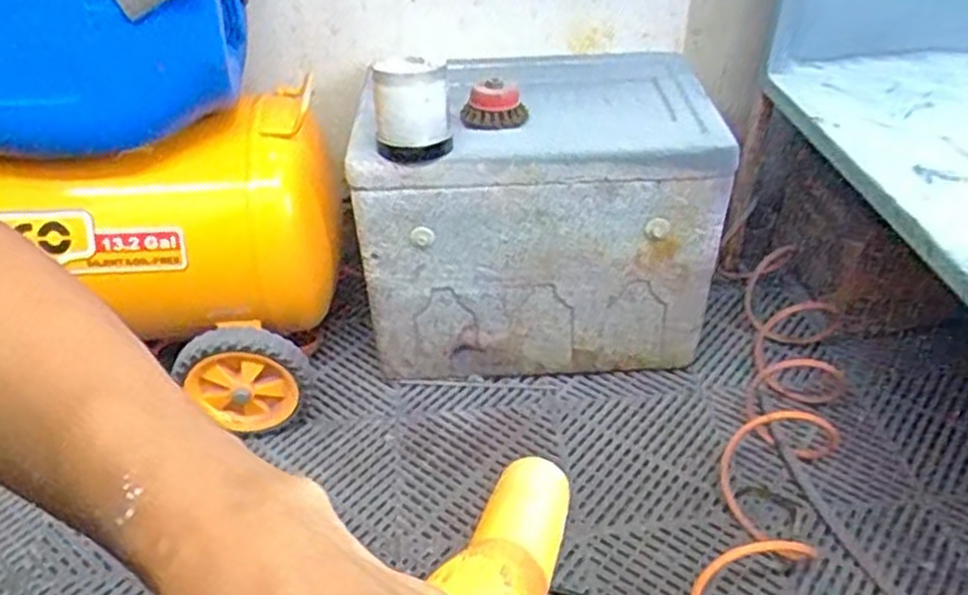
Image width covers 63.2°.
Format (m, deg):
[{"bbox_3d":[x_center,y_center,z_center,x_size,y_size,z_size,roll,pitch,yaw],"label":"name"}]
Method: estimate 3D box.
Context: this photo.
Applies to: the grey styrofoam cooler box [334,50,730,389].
[{"bbox_3d":[0.061,-0.112,1.009,0.414,0.399,0.242,-2,39,-3],"label":"grey styrofoam cooler box"}]

